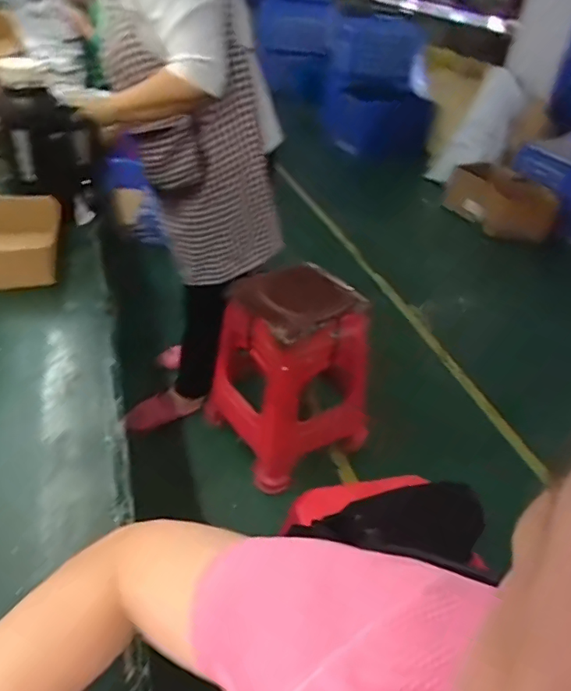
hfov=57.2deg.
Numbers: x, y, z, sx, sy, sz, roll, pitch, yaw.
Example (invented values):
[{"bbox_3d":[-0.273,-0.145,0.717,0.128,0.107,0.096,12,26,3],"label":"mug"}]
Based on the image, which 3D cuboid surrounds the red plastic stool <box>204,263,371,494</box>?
[{"bbox_3d":[0.025,0.075,1.471,0.325,0.492,0.305,-16,43,-28],"label":"red plastic stool"}]

